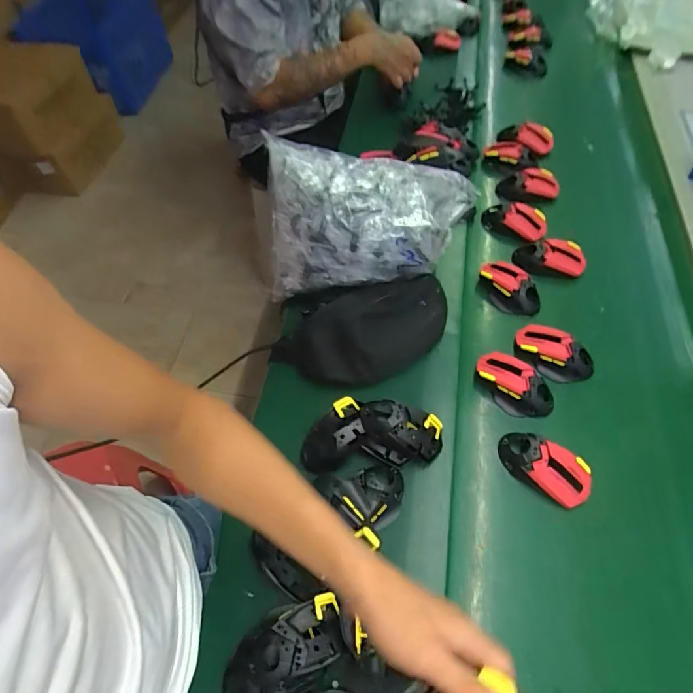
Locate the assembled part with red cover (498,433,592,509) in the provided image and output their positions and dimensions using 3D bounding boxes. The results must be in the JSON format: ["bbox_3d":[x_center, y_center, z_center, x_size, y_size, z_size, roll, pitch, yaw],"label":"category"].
[{"bbox_3d":[0.266,0.160,0.588,0.123,0.042,0.063,35,66,22],"label":"assembled part with red cover"}]

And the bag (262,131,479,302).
[{"bbox_3d":[0.030,-0.196,0.725,0.328,0.215,0.145,0,58,1],"label":"bag"}]

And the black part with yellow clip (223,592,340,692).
[{"bbox_3d":[-0.070,0.339,0.482,0.139,0.052,0.077,-23,59,-11],"label":"black part with yellow clip"}]

